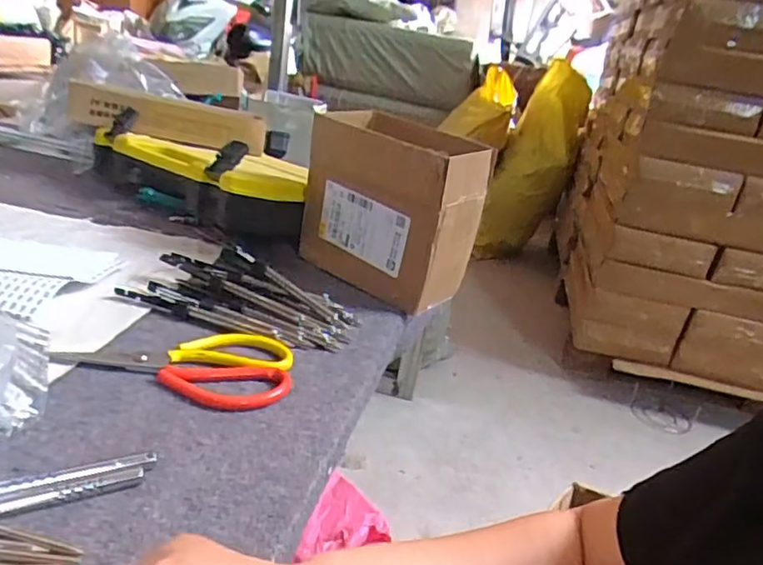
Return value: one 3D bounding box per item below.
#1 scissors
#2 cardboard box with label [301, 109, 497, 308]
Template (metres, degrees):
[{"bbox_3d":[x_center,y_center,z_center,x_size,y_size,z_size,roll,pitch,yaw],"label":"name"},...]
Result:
[{"bbox_3d":[-0.173,0.070,0.508,0.190,0.009,0.103,6,24,-8],"label":"scissors"},{"bbox_3d":[0.011,-0.089,0.706,0.191,0.179,0.122,26,27,32],"label":"cardboard box with label"}]

